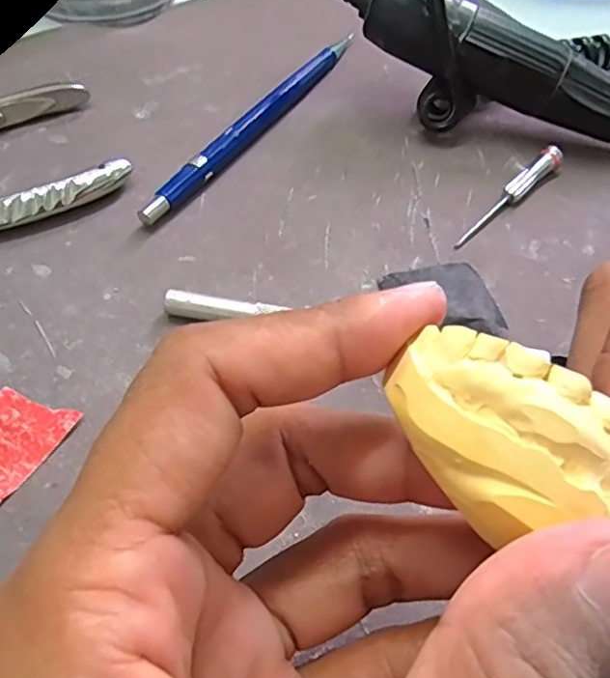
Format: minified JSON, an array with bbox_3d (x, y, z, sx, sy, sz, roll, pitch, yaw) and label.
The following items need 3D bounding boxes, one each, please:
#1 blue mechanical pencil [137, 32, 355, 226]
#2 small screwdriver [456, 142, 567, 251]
[{"bbox_3d":[-0.018,-0.086,0.233,0.008,0.011,0.133,29,60,15],"label":"blue mechanical pencil"},{"bbox_3d":[0.074,-0.051,0.214,0.008,0.010,0.058,39,63,21],"label":"small screwdriver"}]

